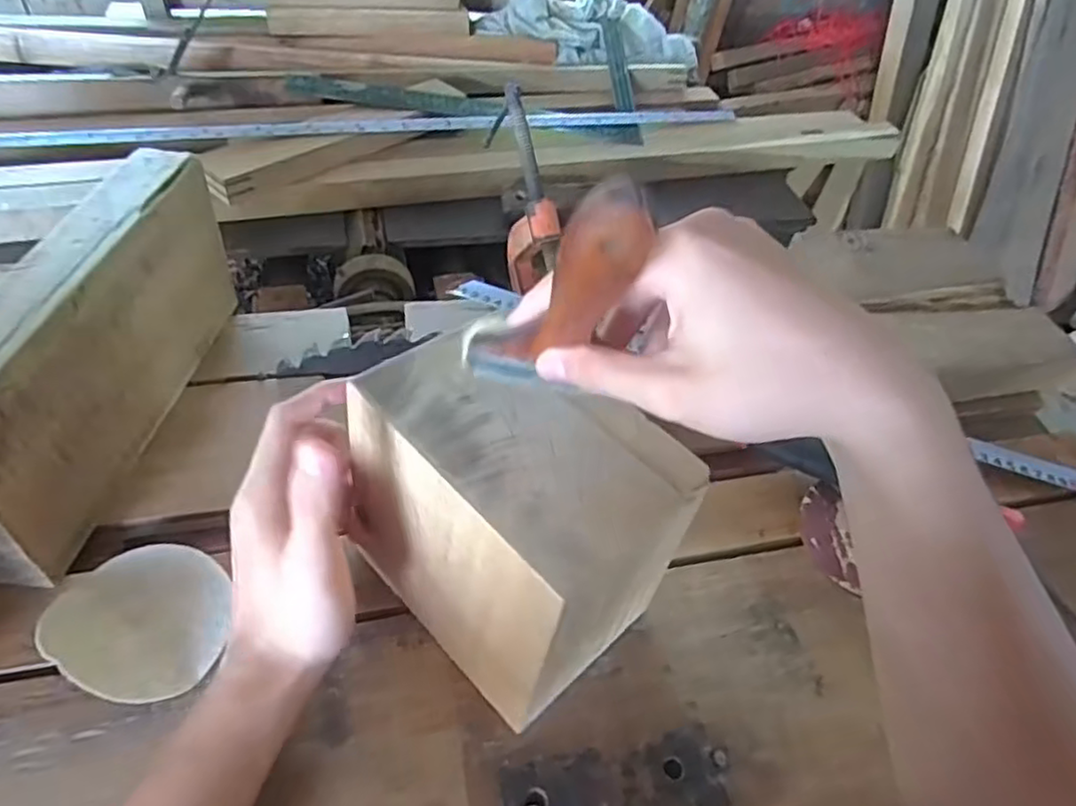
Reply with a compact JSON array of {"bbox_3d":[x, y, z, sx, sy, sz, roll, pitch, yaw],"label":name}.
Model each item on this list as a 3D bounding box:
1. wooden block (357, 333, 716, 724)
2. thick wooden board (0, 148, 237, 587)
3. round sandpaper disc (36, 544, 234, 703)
[{"bbox_3d":[-0.015,0.058,0.361,0.141,0.141,0.103,36,51,26],"label":"wooden block"},{"bbox_3d":[-0.269,-0.032,0.427,0.041,0.136,0.261,8,47,0],"label":"thick wooden board"},{"bbox_3d":[-0.216,0.116,0.376,0.084,0.012,0.088,15,41,-13],"label":"round sandpaper disc"}]

